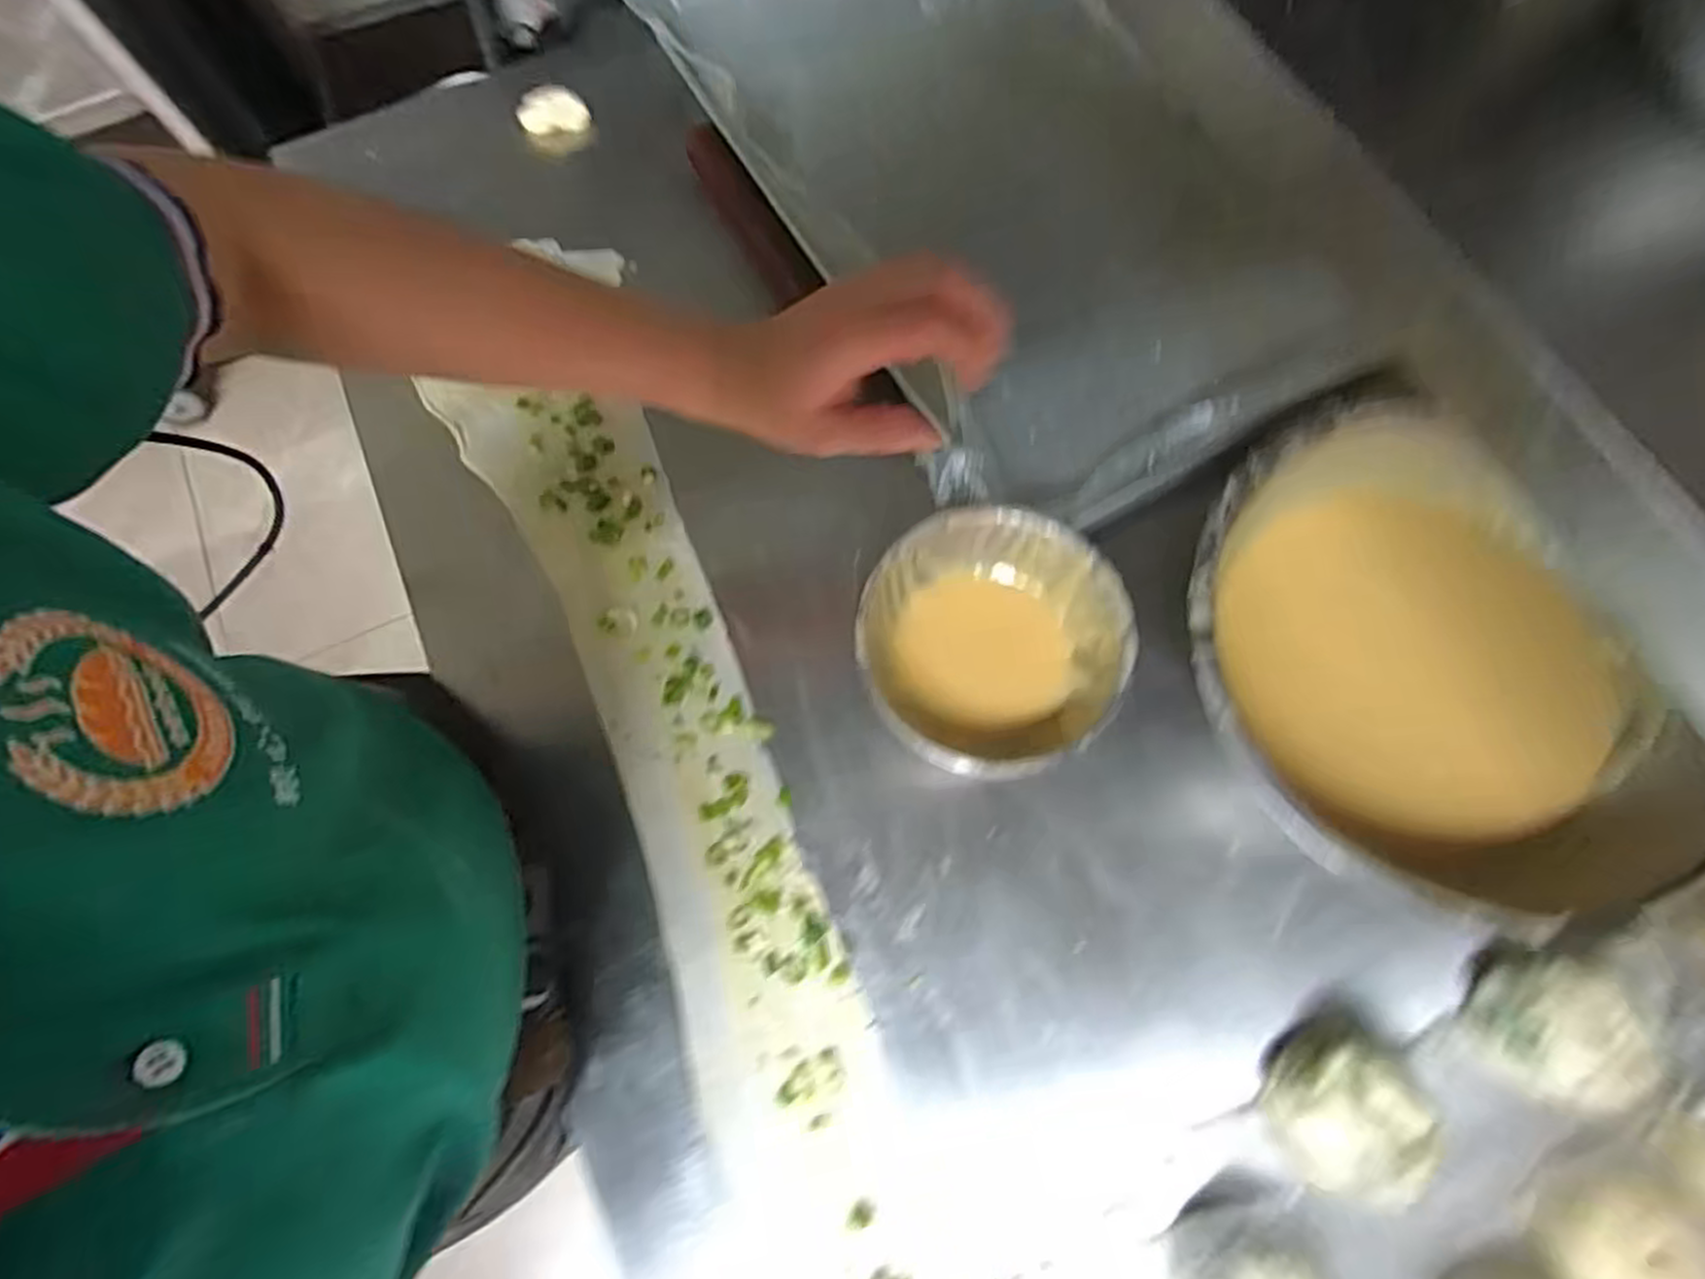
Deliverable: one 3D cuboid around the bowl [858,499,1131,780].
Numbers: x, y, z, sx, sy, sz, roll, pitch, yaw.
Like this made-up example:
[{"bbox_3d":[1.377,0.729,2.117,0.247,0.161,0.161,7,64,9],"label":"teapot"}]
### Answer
[{"bbox_3d":[0.090,0.012,0.513,0.161,0.093,0.168,0,73,1],"label":"bowl"}]

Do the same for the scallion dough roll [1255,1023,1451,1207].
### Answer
[{"bbox_3d":[0.276,0.271,0.432,0.076,0.041,0.086,39,76,12],"label":"scallion dough roll"}]

